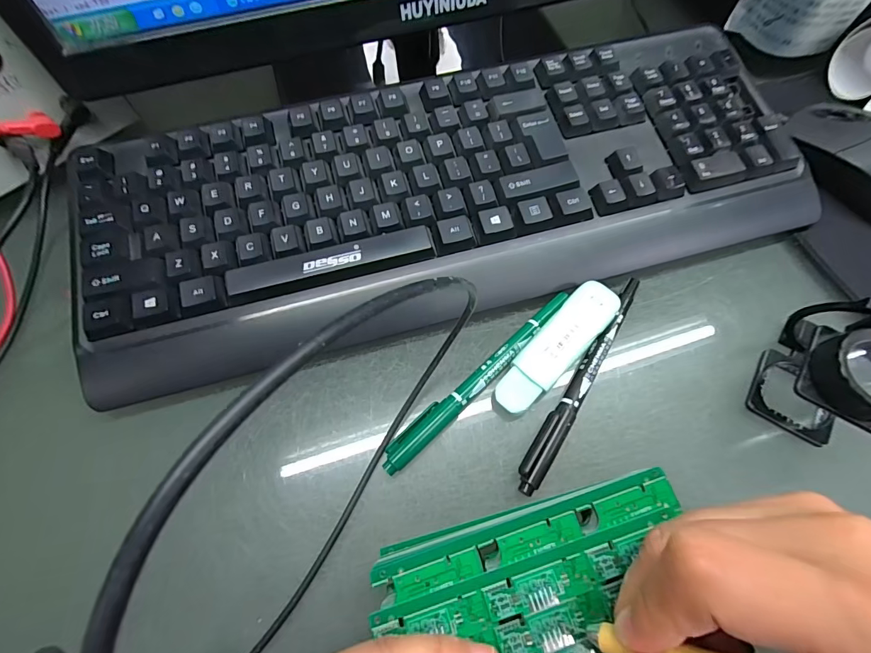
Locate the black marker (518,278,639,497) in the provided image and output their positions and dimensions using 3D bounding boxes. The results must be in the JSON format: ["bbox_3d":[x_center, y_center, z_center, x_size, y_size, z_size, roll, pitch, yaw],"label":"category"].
[{"bbox_3d":[0.082,0.027,0.220,0.014,0.012,0.138,33,71,13],"label":"black marker"}]

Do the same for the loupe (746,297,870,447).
[{"bbox_3d":[0.197,0.020,0.199,0.044,0.057,0.065,31,70,12],"label":"loupe"}]

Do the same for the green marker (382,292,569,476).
[{"bbox_3d":[0.025,0.028,0.222,0.135,0.012,0.013,-40,73,-15],"label":"green marker"}]

